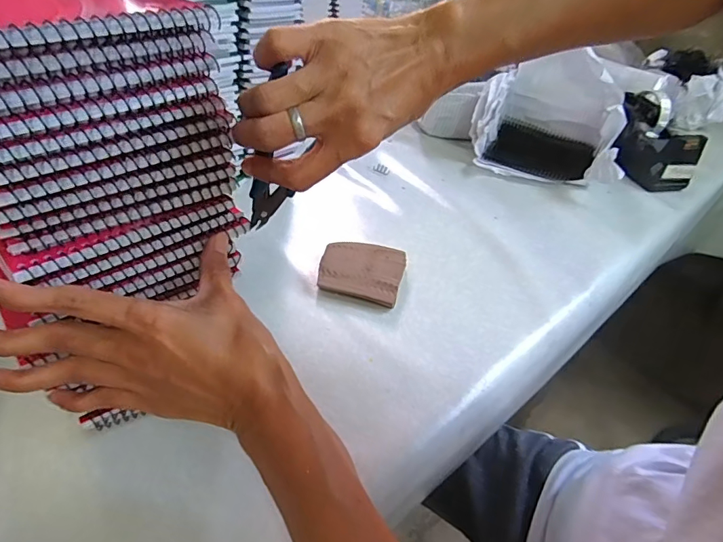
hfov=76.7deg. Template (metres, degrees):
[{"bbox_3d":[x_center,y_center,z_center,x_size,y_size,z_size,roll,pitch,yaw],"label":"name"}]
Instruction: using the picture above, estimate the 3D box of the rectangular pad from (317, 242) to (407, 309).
[{"bbox_3d":[0.001,-0.002,0.506,0.090,0.015,0.082,14,40,8],"label":"rectangular pad"}]

